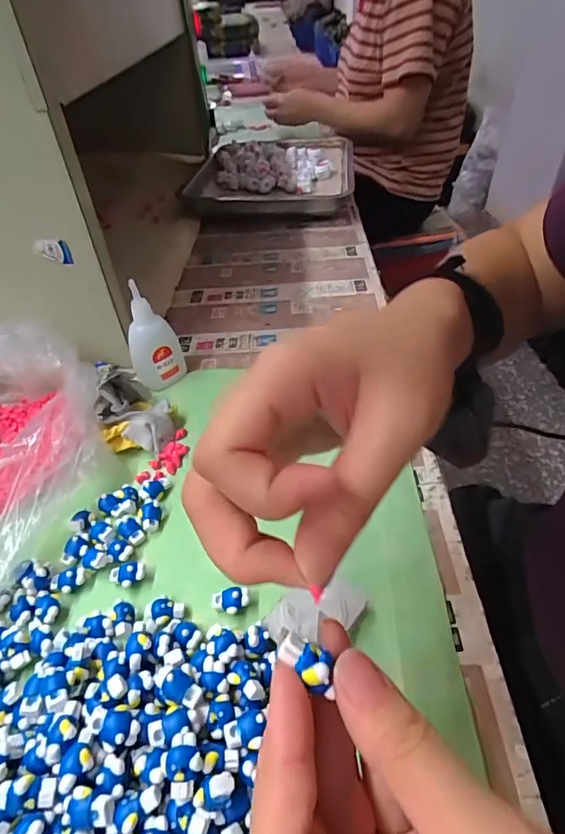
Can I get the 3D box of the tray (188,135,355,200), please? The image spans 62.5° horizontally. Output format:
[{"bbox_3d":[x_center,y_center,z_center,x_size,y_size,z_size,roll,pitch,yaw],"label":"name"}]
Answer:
[{"bbox_3d":[-0.020,-0.373,0.699,0.238,0.034,0.131,-4,67,5],"label":"tray"}]

